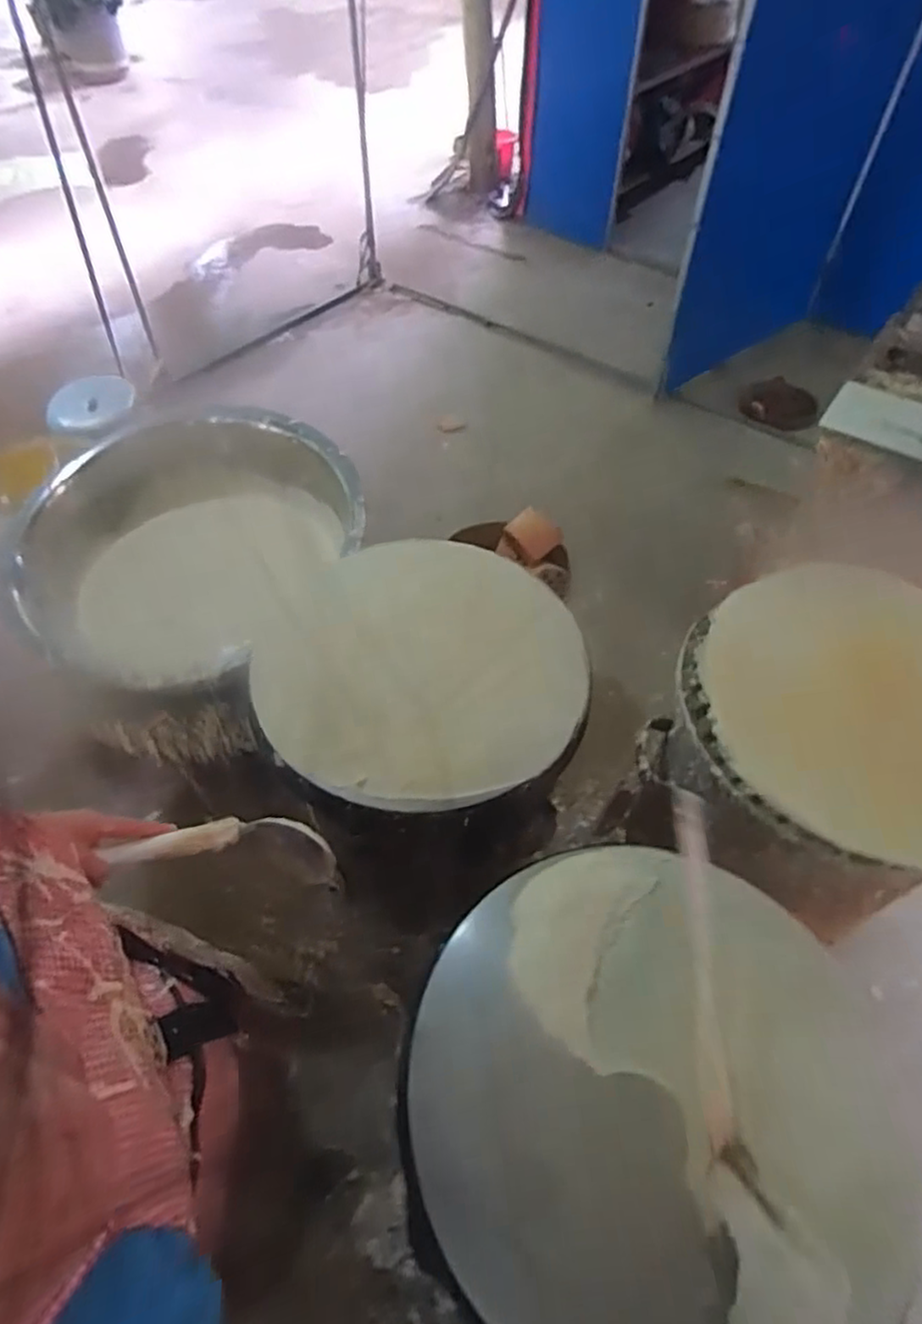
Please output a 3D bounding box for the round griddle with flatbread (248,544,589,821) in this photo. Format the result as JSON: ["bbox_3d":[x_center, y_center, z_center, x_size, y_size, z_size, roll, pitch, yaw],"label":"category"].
[{"bbox_3d":[-0.045,0.000,0.786,0.371,0.058,0.360,26,57,16],"label":"round griddle with flatbread"}]

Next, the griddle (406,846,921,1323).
[{"bbox_3d":[0.142,0.320,0.533,0.358,0.056,0.348,-6,51,7],"label":"griddle"}]

